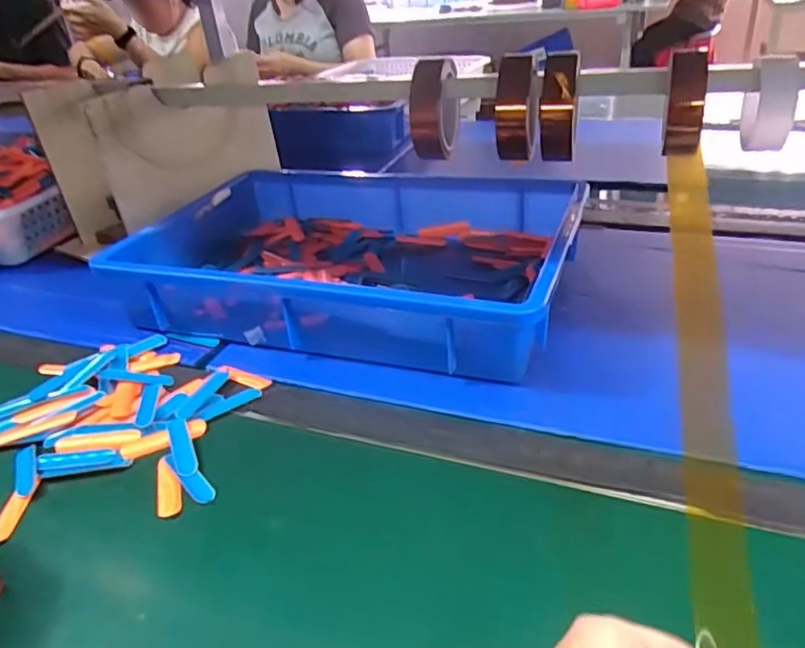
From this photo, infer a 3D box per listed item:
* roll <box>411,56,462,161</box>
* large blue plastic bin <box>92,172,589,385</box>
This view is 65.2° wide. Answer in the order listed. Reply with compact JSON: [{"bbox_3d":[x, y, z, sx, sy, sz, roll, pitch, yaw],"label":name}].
[{"bbox_3d":[0.034,-0.229,0.663,0.034,0.090,0.098,4,32,16],"label":"roll"},{"bbox_3d":[-0.047,-0.076,0.662,0.423,0.081,0.292,7,35,21],"label":"large blue plastic bin"}]

